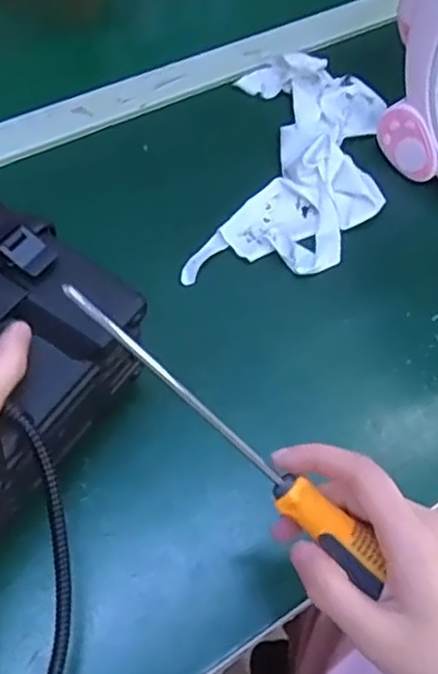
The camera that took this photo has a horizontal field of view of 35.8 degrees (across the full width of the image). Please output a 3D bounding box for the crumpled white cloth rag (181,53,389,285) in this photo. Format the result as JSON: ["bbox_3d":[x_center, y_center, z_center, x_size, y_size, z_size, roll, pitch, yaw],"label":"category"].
[{"bbox_3d":[0.067,-0.145,0.564,0.138,0.032,0.256,11,57,3],"label":"crumpled white cloth rag"}]

